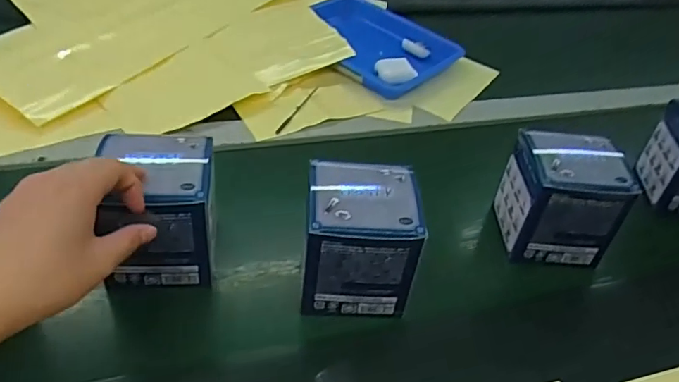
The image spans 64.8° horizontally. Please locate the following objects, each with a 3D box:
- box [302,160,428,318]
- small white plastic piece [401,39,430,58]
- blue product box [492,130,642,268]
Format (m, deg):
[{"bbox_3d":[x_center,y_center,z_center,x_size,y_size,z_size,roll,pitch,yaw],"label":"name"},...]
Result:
[{"bbox_3d":[0.015,0.037,0.418,0.089,0.097,0.082,0,43,-4],"label":"box"},{"bbox_3d":[0.108,-0.202,0.758,0.043,0.012,0.015,27,46,20],"label":"small white plastic piece"},{"bbox_3d":[0.199,0.004,0.483,0.085,0.096,0.086,2,42,-2],"label":"blue product box"}]

